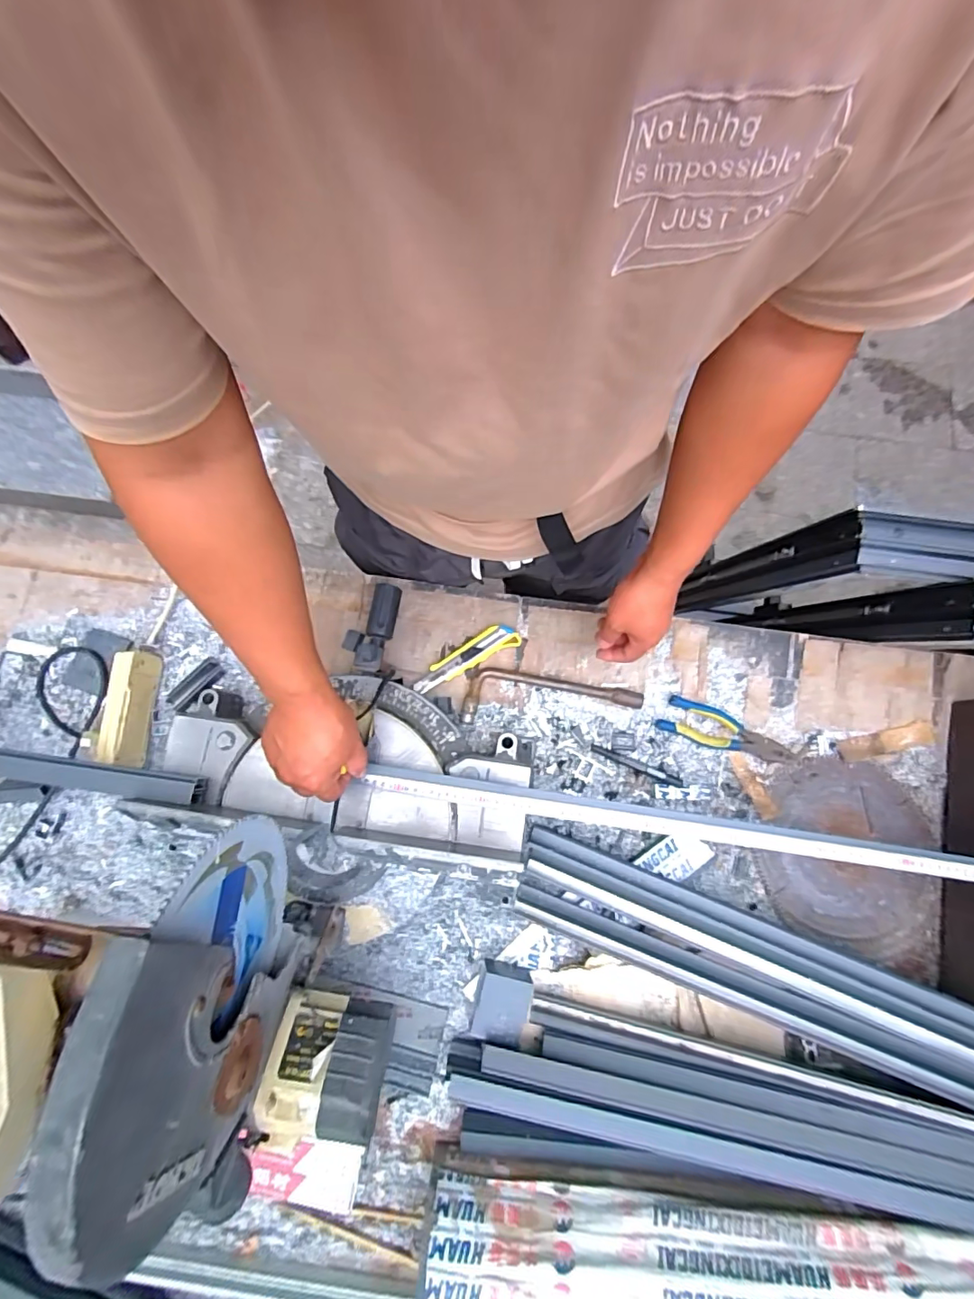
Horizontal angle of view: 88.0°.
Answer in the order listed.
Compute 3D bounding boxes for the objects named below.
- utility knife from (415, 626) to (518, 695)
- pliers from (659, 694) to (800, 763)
[{"bbox_3d":[-0.032,0.010,0.739,0.166,0.019,0.041,-27,78,-4],"label":"utility knife"},{"bbox_3d":[0.343,0.116,0.719,0.190,0.012,0.056,16,79,5],"label":"pliers"}]

